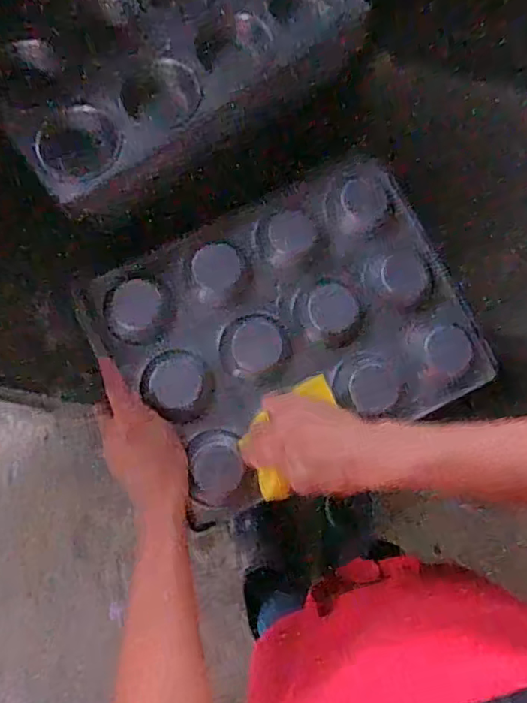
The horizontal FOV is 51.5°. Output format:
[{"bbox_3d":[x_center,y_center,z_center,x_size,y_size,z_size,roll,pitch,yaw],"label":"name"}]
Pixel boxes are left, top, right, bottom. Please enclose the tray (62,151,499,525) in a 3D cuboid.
[{"bbox_3d":[0.027,-0.022,0.522,0.324,0.028,0.250,-26,80,-7],"label":"tray"}]

